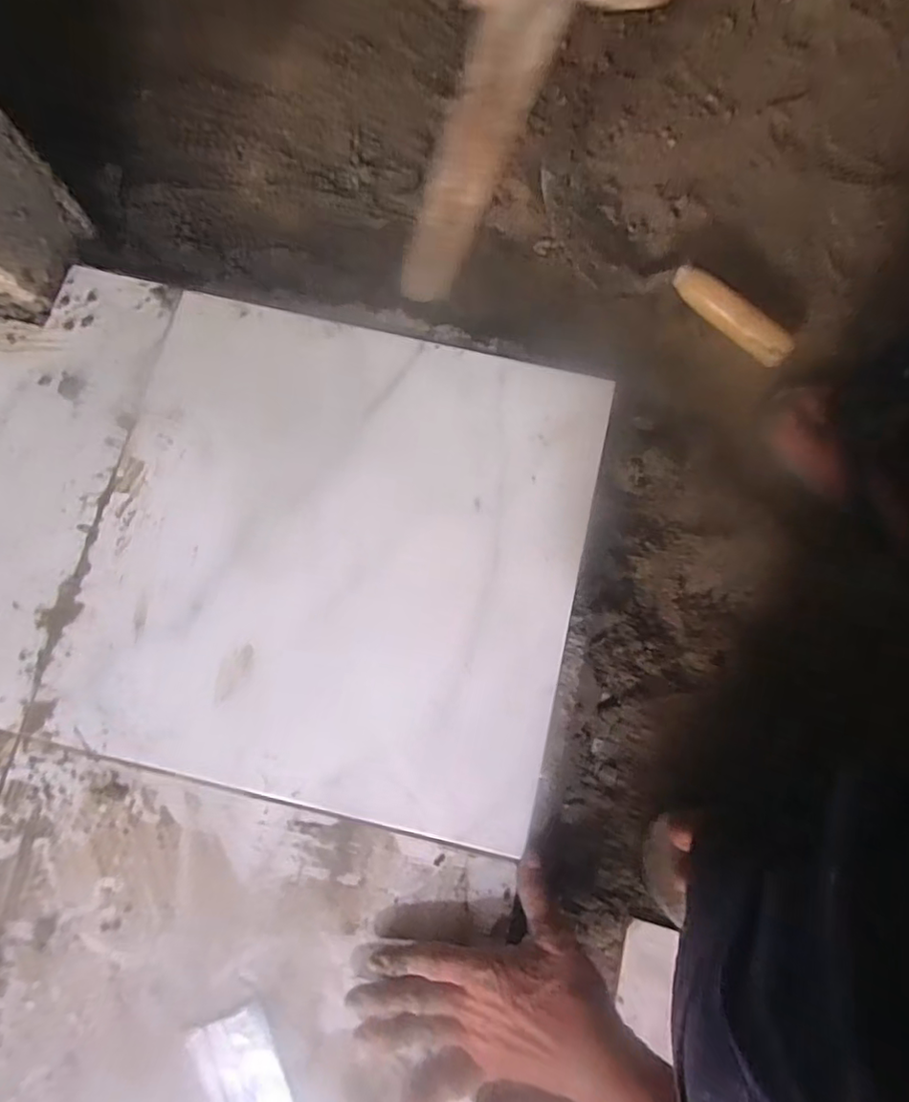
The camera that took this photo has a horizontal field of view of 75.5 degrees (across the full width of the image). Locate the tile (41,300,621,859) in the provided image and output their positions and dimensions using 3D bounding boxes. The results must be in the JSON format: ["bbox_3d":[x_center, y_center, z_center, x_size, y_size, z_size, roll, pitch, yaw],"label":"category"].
[{"bbox_3d":[-0.097,-0.003,0.482,0.389,0.010,0.390,13,79,2],"label":"tile"}]

